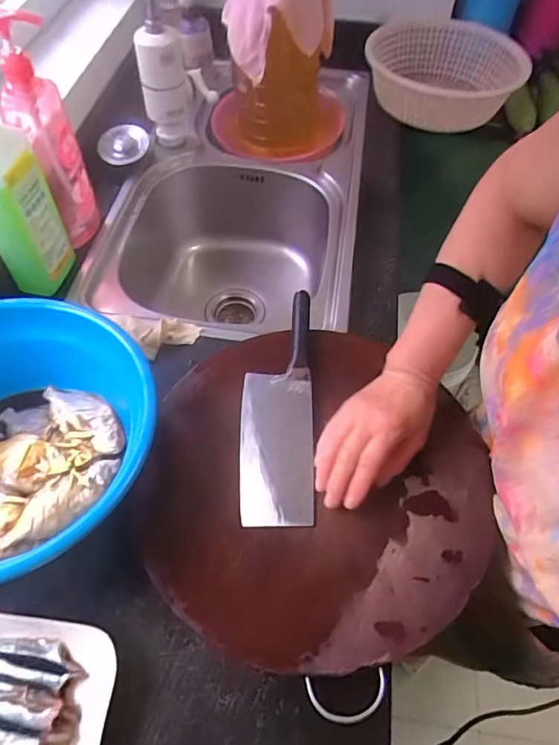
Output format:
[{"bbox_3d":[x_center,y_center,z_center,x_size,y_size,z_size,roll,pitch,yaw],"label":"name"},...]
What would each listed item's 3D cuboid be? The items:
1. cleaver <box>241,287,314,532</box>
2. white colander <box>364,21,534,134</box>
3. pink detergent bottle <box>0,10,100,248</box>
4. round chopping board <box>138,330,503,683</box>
[{"bbox_3d":[-0.002,0.028,0.569,0.076,0.027,0.273,1,56,-1],"label":"cleaver"},{"bbox_3d":[0.294,-0.533,0.937,0.271,0.091,0.292,16,57,9],"label":"white colander"},{"bbox_3d":[-0.287,-0.289,0.652,0.071,0.281,0.060,-32,62,-21],"label":"pink detergent bottle"},{"bbox_3d":[0.038,0.104,0.532,0.340,0.019,0.348,7,56,4],"label":"round chopping board"}]

